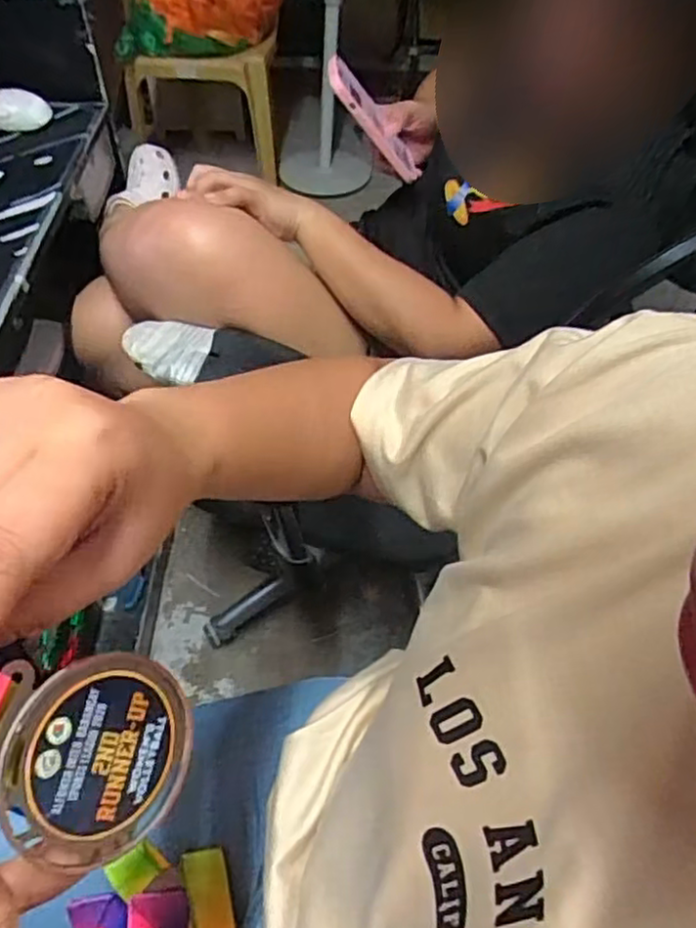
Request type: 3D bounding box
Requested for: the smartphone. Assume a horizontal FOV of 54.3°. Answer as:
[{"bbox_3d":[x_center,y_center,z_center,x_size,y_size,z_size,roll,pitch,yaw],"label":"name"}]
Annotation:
[{"bbox_3d":[0.032,-0.389,0.777,0.017,0.159,0.073,-27,43,28],"label":"smartphone"}]

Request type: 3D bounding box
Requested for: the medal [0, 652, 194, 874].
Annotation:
[{"bbox_3d":[-0.086,0.084,0.209,0.009,0.087,0.058,-4,51,42],"label":"medal"}]

